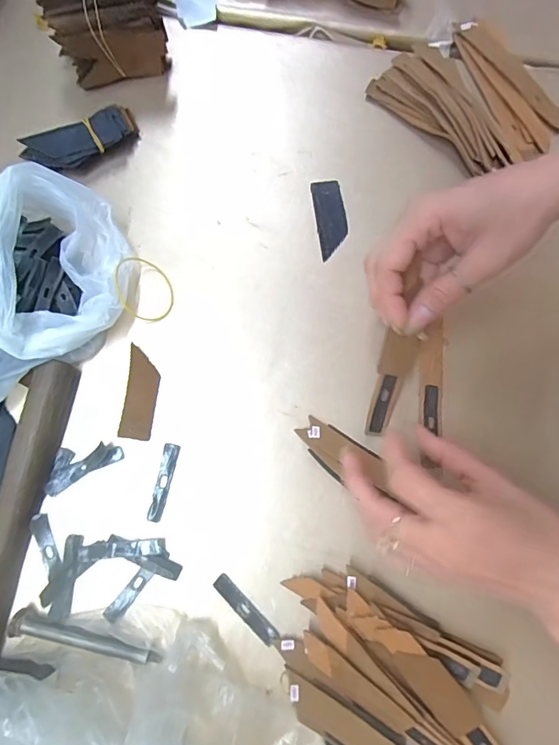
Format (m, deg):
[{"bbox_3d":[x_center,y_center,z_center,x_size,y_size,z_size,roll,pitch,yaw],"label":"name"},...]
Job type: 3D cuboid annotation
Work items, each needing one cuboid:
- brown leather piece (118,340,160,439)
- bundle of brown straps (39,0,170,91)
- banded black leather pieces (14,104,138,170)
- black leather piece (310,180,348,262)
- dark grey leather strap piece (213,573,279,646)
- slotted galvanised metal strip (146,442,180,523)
[{"bbox_3d":[-0.099,0.015,0.325,0.022,0.007,0.064,7,78,1],"label":"brown leather piece"},{"bbox_3d":[-0.139,-0.292,0.363,0.084,0.064,0.102,-12,78,-3],"label":"bundle of brown straps"},{"bbox_3d":[-0.154,-0.181,0.359,0.085,0.024,0.030,-28,80,-6],"label":"banded black leather pieces"},{"bbox_3d":[0.041,-0.122,0.359,0.024,0.004,0.065,-7,78,-2],"label":"black leather piece"},{"bbox_3d":[-0.023,0.155,0.299,0.011,0.004,0.052,-44,82,-9],"label":"dark grey leather strap piece"},{"bbox_3d":[-0.080,0.075,0.314,0.010,0.004,0.052,12,78,2],"label":"slotted galvanised metal strip"}]

